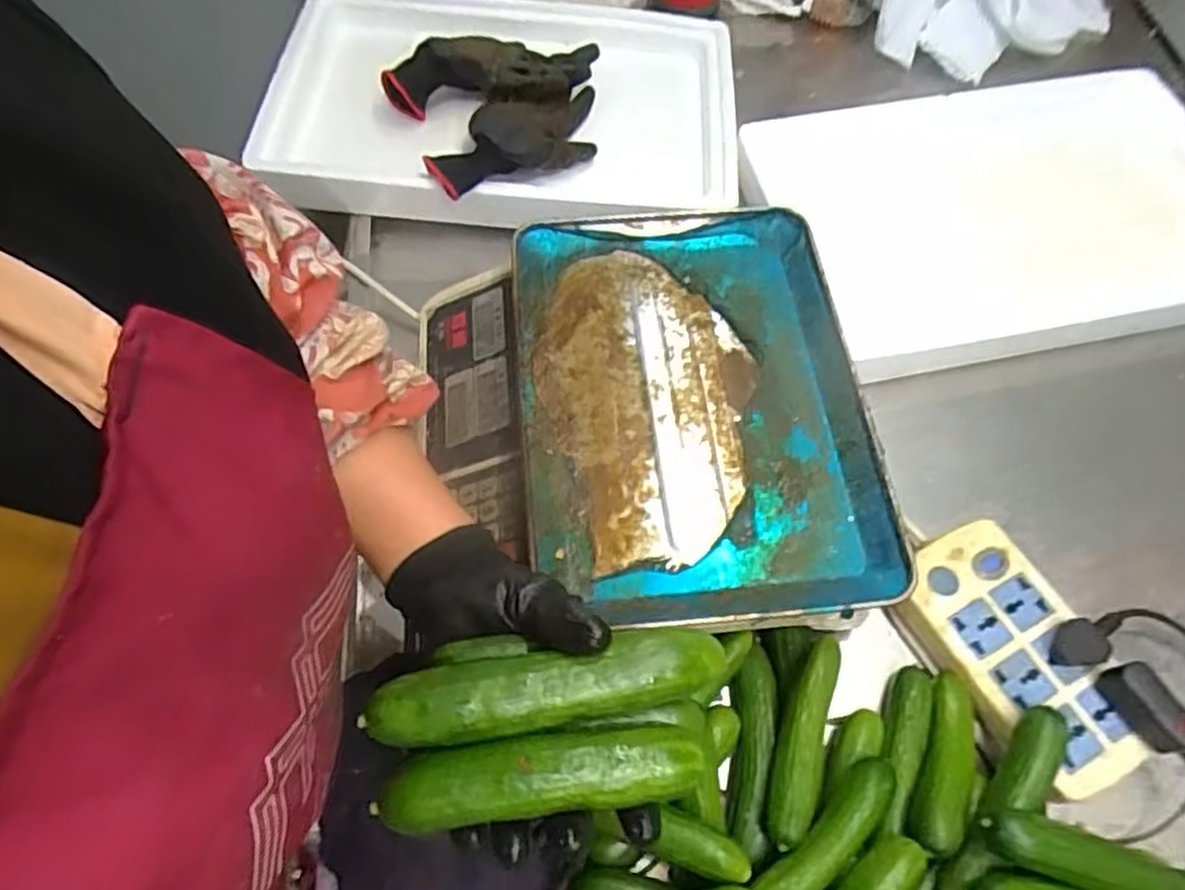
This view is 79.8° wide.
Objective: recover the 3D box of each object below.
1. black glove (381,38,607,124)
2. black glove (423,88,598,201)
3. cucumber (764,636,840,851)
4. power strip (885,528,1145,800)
[{"bbox_3d":[-0.100,-0.371,0.717,0.214,0.057,0.076,-8,63,-4],"label":"black glove"},{"bbox_3d":[-0.068,-0.295,0.676,0.186,0.043,0.095,-23,65,-11],"label":"black glove"},{"bbox_3d":[0.135,0.190,0.461,0.026,0.034,0.129,16,64,8],"label":"cucumber"},{"bbox_3d":[0.301,0.151,0.510,0.099,0.038,0.179,-27,66,-13],"label":"power strip"}]

